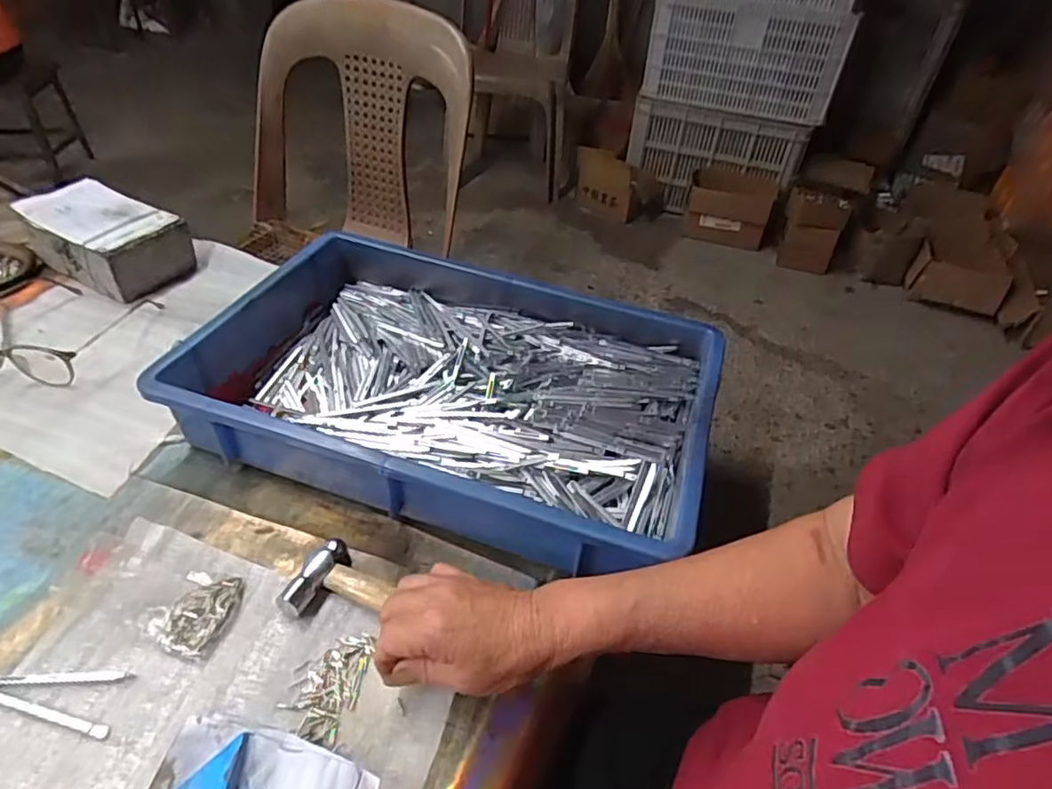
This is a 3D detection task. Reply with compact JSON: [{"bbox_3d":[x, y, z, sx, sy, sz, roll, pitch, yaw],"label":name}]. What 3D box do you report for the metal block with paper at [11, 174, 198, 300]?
[{"bbox_3d":[-0.471,-0.176,0.716,0.145,0.077,0.102,21,42,16],"label":"metal block with paper"}]

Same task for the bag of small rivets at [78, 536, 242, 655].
[{"bbox_3d":[-0.246,0.130,0.424,0.099,0.039,0.060,14,41,9],"label":"bag of small rivets"}]

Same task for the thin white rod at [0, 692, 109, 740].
[{"bbox_3d":[-0.287,0.187,0.374,0.088,0.004,0.007,13,41,8],"label":"thin white rod"}]

